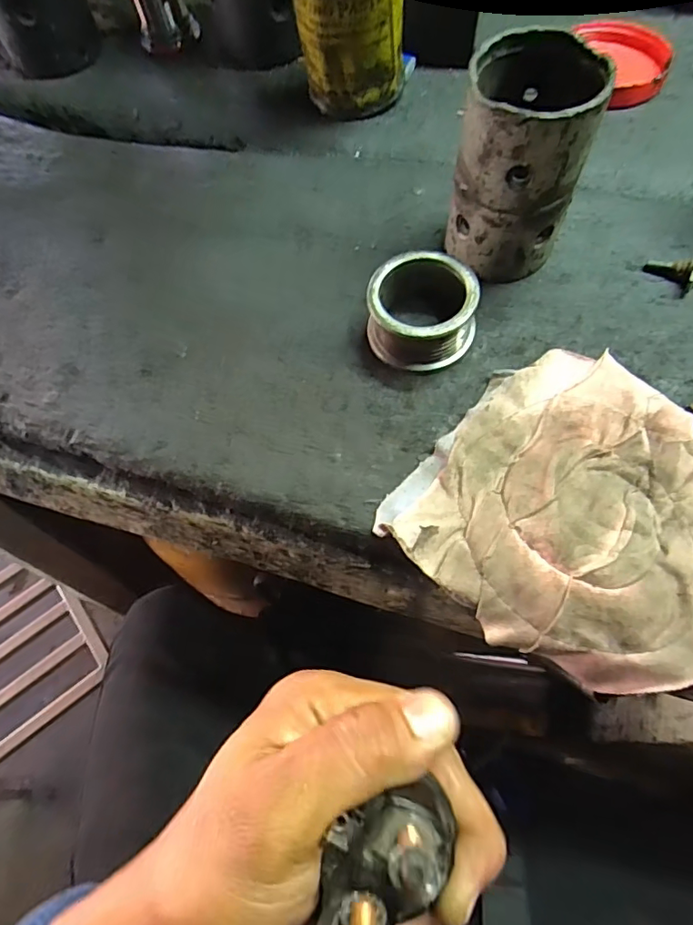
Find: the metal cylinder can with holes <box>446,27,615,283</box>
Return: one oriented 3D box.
[{"bbox_3d":[0.097,-0.166,0.299,0.066,0.110,0.074,14,66,10],"label":"metal cylinder can with holes"}]

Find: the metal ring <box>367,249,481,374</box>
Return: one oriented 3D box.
[{"bbox_3d":[0.044,-0.087,0.306,0.060,0.041,0.057,-2,64,3],"label":"metal ring"}]

